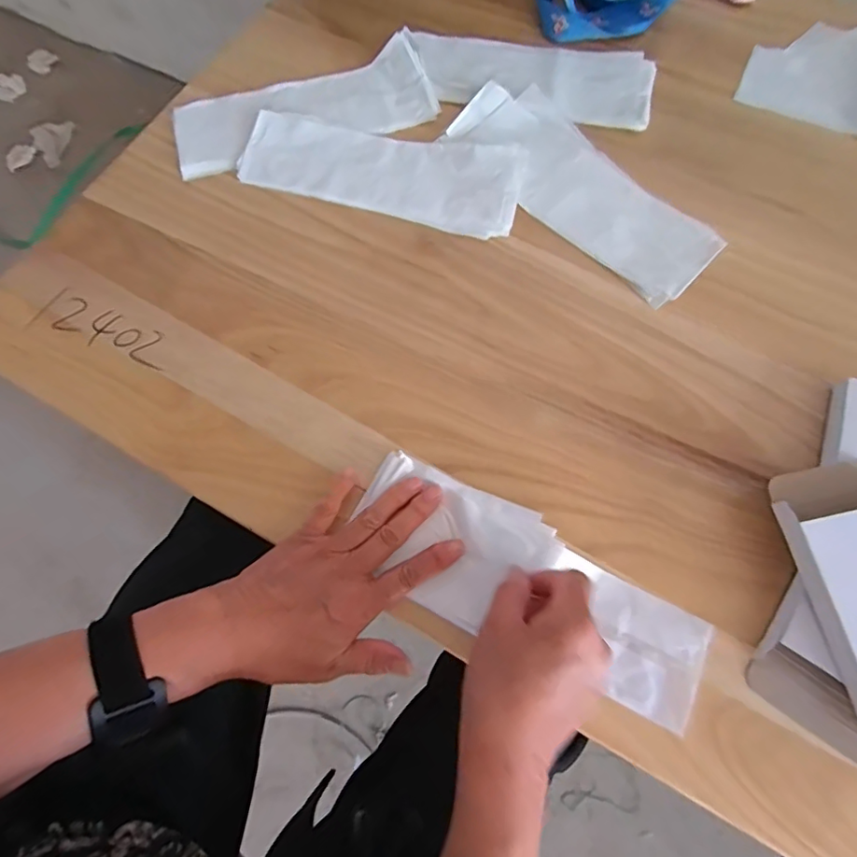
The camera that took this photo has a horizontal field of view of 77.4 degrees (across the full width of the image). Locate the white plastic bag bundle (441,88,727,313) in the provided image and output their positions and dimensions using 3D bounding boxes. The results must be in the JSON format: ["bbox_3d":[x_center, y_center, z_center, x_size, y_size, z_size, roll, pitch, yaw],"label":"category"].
[{"bbox_3d":[0.137,-0.220,0.483,0.098,0.010,0.262,-41,76,-11],"label":"white plastic bag bundle"}]

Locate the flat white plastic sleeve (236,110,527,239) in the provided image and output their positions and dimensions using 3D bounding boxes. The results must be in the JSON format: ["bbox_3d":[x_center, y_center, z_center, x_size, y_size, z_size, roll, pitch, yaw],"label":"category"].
[{"bbox_3d":[-0.044,-0.237,0.491,0.255,0.008,0.091,12,73,5],"label":"flat white plastic sleeve"}]

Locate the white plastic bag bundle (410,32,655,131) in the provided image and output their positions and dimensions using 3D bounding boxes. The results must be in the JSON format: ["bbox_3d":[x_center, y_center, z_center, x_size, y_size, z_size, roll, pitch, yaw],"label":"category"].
[{"bbox_3d":[0.103,-0.349,0.520,0.229,0.019,0.097,9,73,4],"label":"white plastic bag bundle"}]

